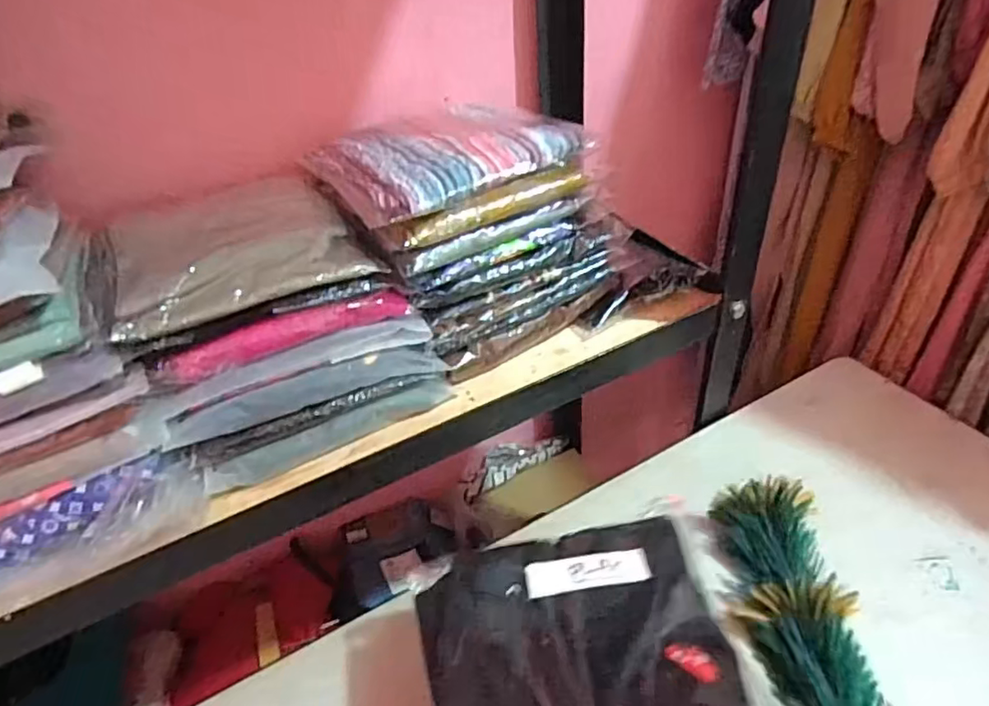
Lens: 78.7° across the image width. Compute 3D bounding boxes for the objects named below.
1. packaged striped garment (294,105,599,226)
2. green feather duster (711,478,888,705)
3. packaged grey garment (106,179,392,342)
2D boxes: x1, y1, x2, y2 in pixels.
[{"bbox_3d":[-0.065,-0.240,0.694,0.263,0.039,0.250,-23,42,-20],"label":"packaged striped garment"},{"bbox_3d":[0.302,0.293,0.548,0.107,0.066,0.390,-3,39,4],"label":"green feather duster"},{"bbox_3d":[-0.279,-0.123,0.641,0.232,0.033,0.260,-23,42,-20],"label":"packaged grey garment"}]

